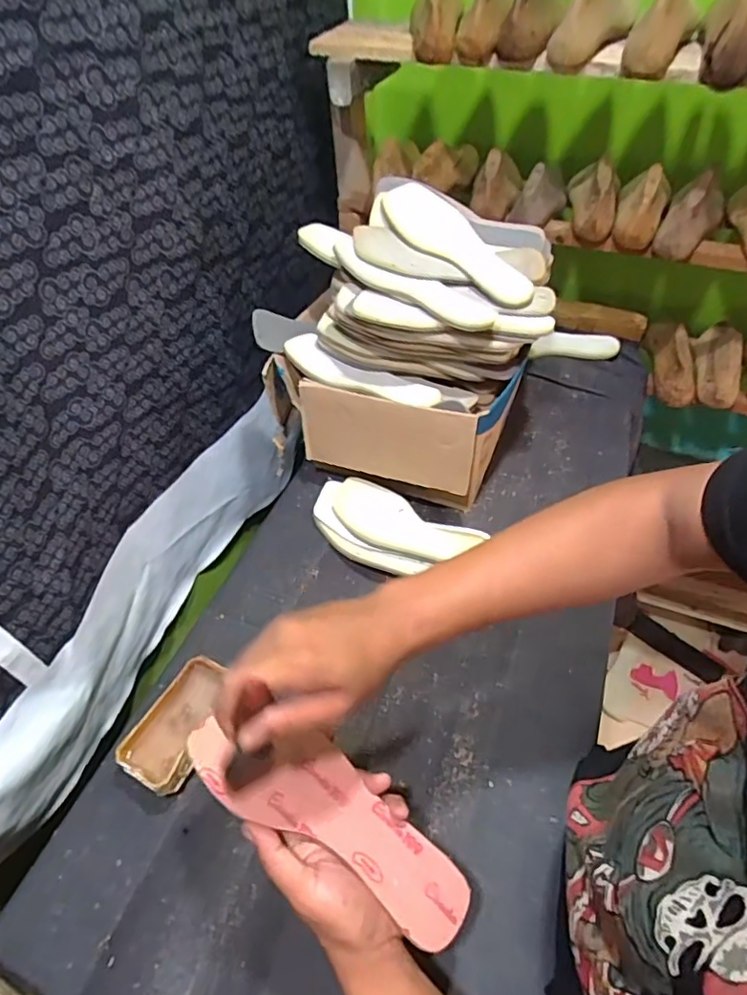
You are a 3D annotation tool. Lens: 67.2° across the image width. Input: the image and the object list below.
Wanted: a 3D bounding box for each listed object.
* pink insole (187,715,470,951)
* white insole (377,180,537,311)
[{"bbox_3d":[-0.035,0.244,0.441,0.240,0.013,0.077,28,55,9],"label":"pink insole"},{"bbox_3d":[0.112,-0.328,0.727,0.086,0.027,0.238,-35,71,-26],"label":"white insole"}]

